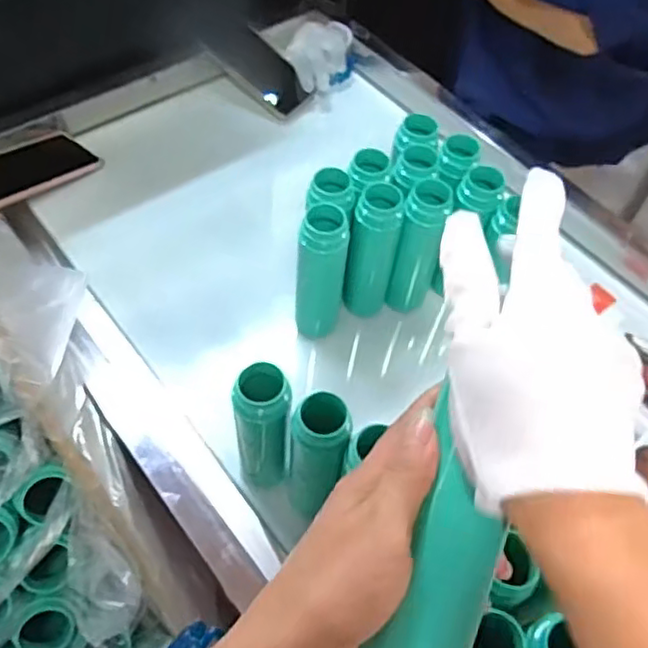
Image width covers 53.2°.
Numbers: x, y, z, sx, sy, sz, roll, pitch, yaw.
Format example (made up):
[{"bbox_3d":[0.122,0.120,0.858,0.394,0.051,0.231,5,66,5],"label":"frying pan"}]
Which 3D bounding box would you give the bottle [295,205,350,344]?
[{"bbox_3d":[-0.004,-0.048,0.639,0.047,0.159,0.042,1,57,-3],"label":"bottle"}]

